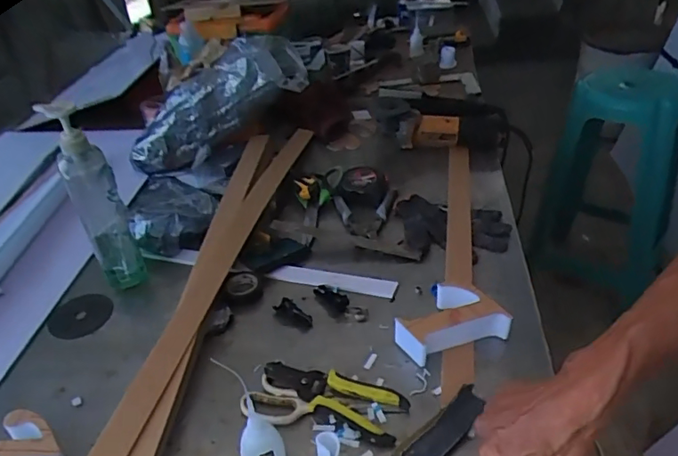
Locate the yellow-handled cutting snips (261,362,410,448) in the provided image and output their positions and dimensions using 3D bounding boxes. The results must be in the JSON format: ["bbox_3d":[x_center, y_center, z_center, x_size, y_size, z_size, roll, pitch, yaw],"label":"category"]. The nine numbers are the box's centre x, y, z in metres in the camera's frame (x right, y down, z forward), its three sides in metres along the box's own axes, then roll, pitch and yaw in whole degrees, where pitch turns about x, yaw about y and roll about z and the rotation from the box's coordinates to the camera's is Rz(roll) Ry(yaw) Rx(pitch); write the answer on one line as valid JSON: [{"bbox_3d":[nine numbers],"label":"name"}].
[{"bbox_3d":[-0.006,0.194,0.635,0.169,0.025,0.065,15,40,26],"label":"yellow-handled cutting snips"}]

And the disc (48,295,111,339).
[{"bbox_3d":[-0.382,0.130,0.795,0.088,0.004,0.082,-4,40,4],"label":"disc"}]

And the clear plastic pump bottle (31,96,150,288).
[{"bbox_3d":[-0.339,-0.029,0.765,0.061,0.288,0.074,-20,39,-21],"label":"clear plastic pump bottle"}]

